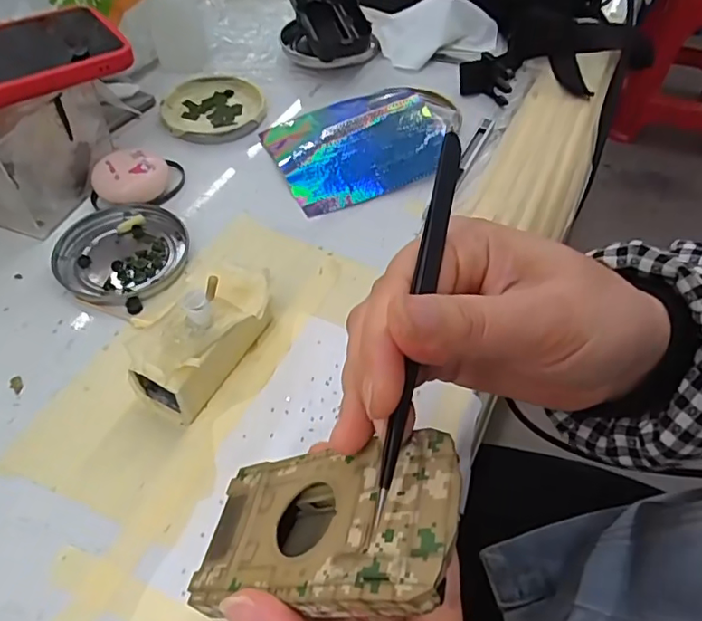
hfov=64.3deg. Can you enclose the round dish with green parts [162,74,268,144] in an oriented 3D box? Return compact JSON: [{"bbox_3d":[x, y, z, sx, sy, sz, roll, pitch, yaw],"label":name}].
[{"bbox_3d":[-0.110,-0.163,0.448,0.081,0.010,0.080,-1,52,-4],"label":"round dish with green parts"}]

